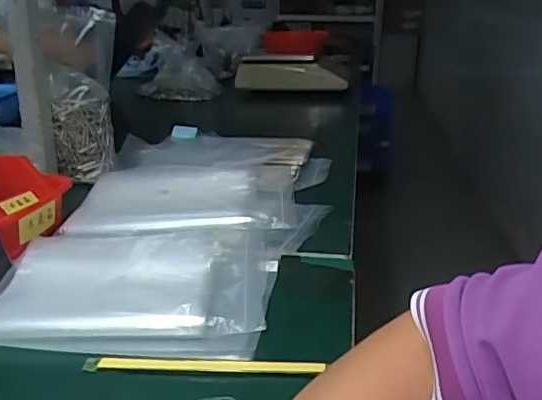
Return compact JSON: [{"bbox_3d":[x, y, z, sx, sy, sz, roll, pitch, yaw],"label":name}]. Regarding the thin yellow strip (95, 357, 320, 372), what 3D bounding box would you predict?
[{"bbox_3d":[-0.048,0.127,0.434,0.171,0.008,0.013,2,21,4],"label":"thin yellow strip"}]

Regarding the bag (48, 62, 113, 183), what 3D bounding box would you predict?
[{"bbox_3d":[-0.276,-0.110,0.820,0.080,0.153,0.054,-5,22,-14],"label":"bag"}]

